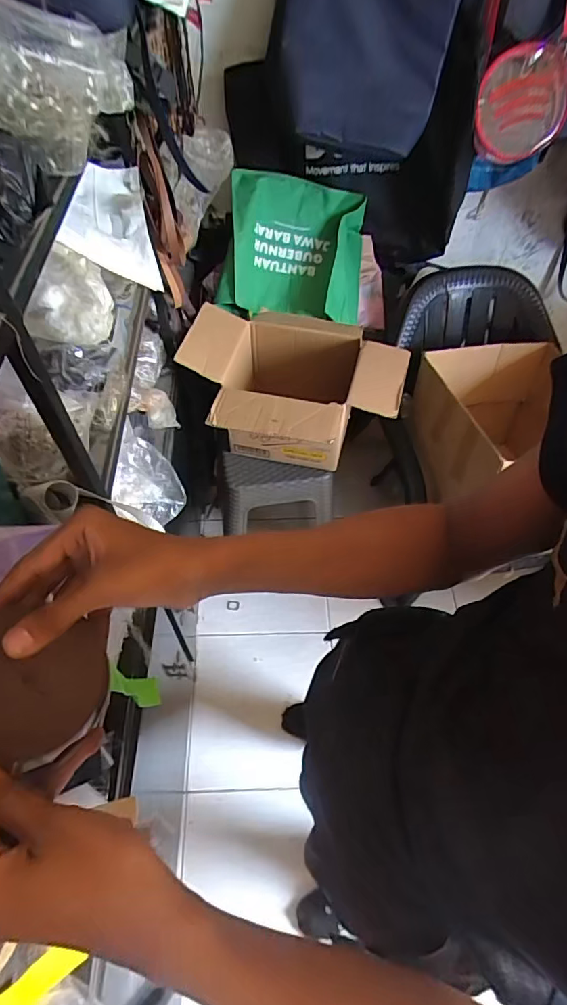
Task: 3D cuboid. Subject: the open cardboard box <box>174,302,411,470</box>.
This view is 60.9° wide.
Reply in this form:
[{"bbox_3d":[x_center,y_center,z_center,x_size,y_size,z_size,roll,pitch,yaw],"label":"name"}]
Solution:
[{"bbox_3d":[0.027,-0.258,1.140,0.467,0.253,0.404,10,57,5],"label":"open cardboard box"}]

